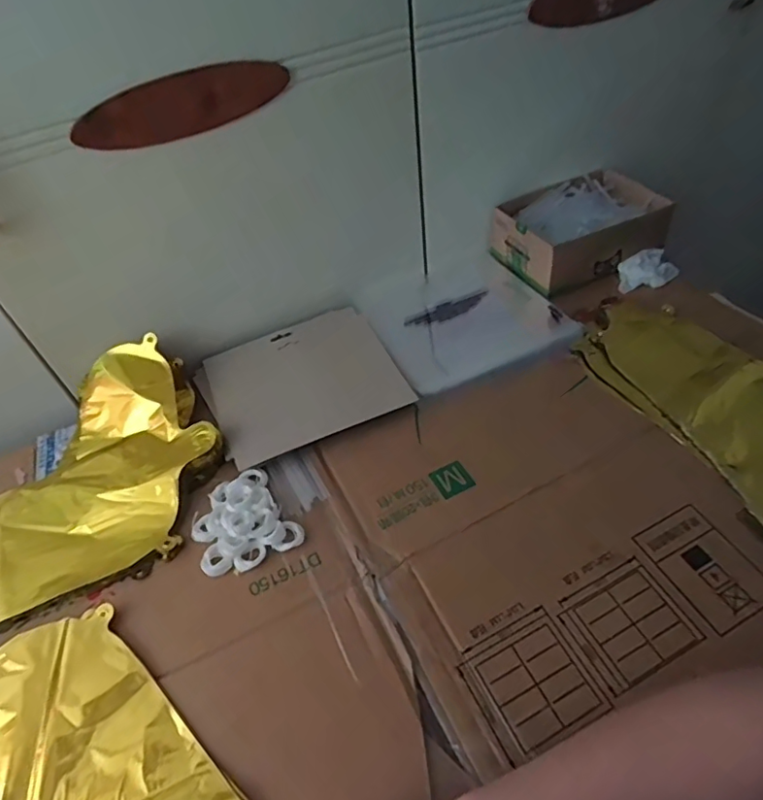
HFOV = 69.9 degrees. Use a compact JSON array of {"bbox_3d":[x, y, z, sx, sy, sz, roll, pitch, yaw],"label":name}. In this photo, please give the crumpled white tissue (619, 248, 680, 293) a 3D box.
[{"bbox_3d":[0.338,-0.165,0.696,0.073,0.028,0.052,-25,50,-16],"label":"crumpled white tissue"}]

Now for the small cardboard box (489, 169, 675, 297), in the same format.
[{"bbox_3d":[0.265,-0.235,0.743,0.210,0.071,0.158,-27,51,-18],"label":"small cardboard box"}]

